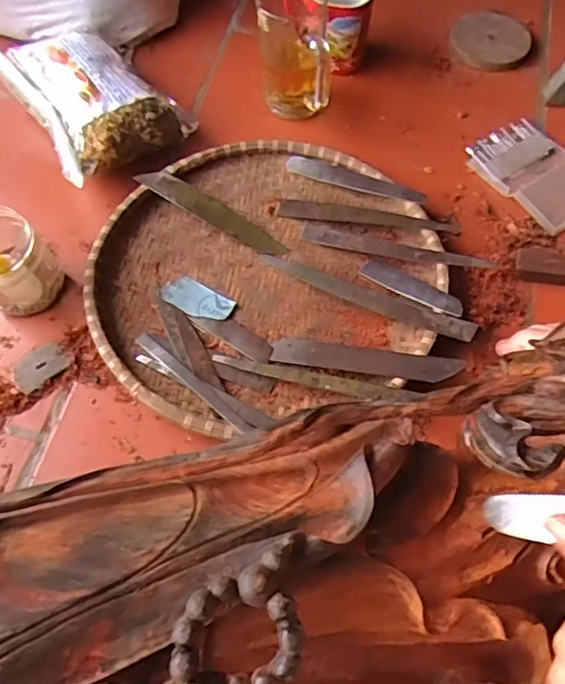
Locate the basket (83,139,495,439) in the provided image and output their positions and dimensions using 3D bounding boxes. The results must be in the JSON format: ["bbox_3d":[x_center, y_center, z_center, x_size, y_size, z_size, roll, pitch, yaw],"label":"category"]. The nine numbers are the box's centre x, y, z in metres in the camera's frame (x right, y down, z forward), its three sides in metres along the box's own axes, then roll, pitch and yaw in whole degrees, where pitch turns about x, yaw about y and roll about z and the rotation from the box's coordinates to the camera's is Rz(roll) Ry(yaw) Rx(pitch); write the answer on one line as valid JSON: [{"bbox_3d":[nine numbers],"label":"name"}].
[{"bbox_3d":[-0.013,-0.073,0.577,0.338,0.029,0.327,-1,62,1],"label":"basket"}]

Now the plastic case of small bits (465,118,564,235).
[{"bbox_3d":[0.284,-0.190,0.638,0.107,0.013,0.137,-32,66,-15],"label":"plastic case of small bits"}]

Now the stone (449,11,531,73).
[{"bbox_3d":[0.266,-0.387,0.743,0.096,0.021,0.101,22,65,13],"label":"stone"}]

